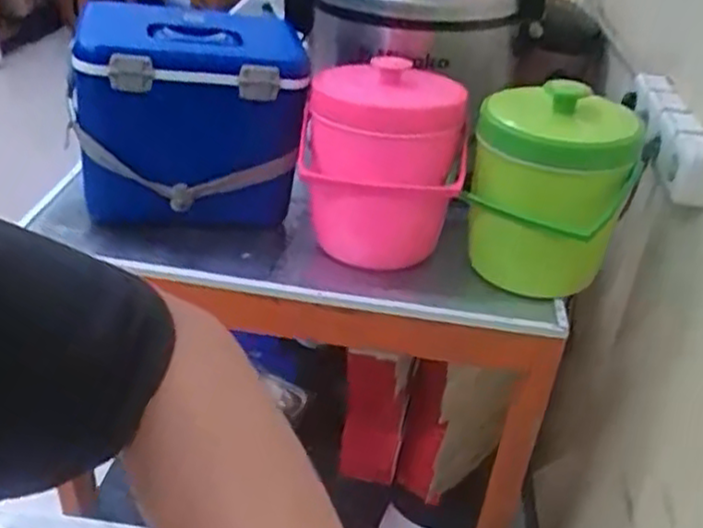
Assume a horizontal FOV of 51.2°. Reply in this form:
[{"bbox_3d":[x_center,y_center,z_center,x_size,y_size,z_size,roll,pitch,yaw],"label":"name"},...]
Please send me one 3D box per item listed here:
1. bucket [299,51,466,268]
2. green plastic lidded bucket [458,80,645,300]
[{"bbox_3d":[0.039,-0.136,1.063,0.222,0.253,0.183,5,34,0],"label":"bucket"},{"bbox_3d":[0.266,-0.101,1.011,0.202,0.257,0.182,13,34,12],"label":"green plastic lidded bucket"}]

